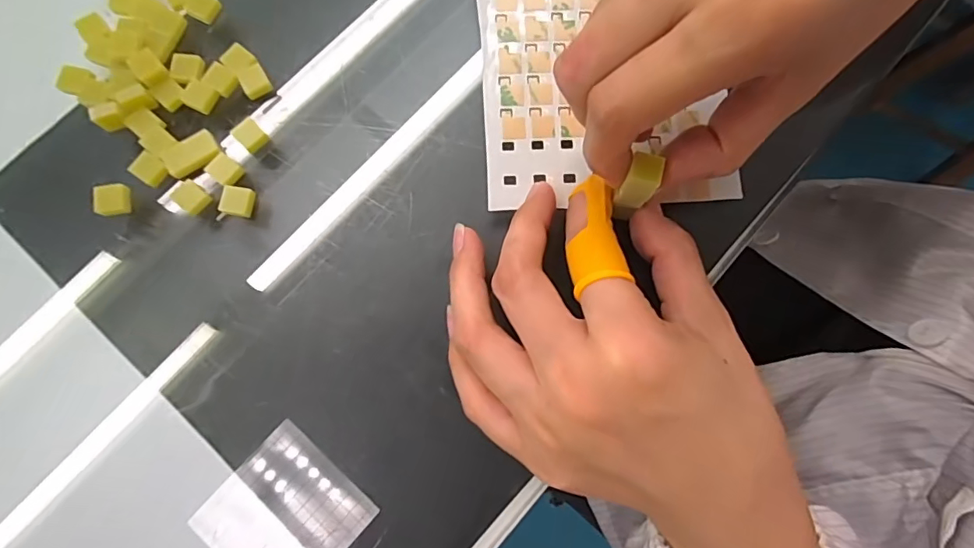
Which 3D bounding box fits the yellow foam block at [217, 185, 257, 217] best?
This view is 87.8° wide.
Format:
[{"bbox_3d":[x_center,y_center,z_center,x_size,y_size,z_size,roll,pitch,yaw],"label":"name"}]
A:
[{"bbox_3d":[-0.096,-0.028,0.195,0.012,0.004,0.011,11,79,1],"label":"yellow foam block"}]

